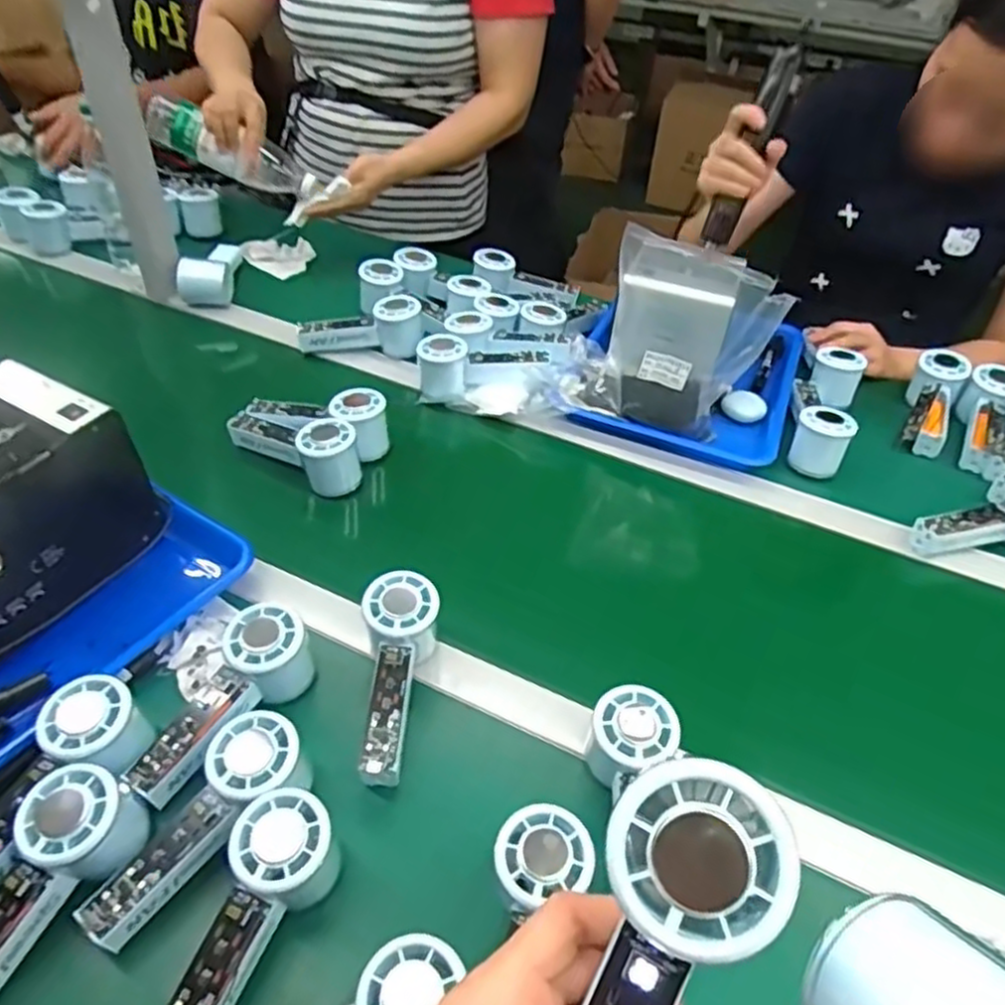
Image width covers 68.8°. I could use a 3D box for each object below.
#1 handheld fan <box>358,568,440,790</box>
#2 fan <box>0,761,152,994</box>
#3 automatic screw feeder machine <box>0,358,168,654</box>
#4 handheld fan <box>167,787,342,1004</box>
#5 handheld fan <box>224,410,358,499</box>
[{"bbox_3d":[-0.081,0.132,0.550,0.056,0.058,0.159,4,56,1],"label":"handheld fan"},{"bbox_3d":[-0.273,0.230,0.424,0.061,0.052,0.149,21,62,19],"label":"fan"},{"bbox_3d":[-0.388,-0.001,0.565,0.131,0.141,0.177,24,47,21],"label":"automatic screw feeder machine"},{"bbox_3d":[-0.147,0.245,0.421,0.054,0.056,0.151,18,57,16],"label":"handheld fan"},{"bbox_3d":[-0.209,-0.061,0.742,0.139,0.063,0.055,26,48,23],"label":"handheld fan"}]

